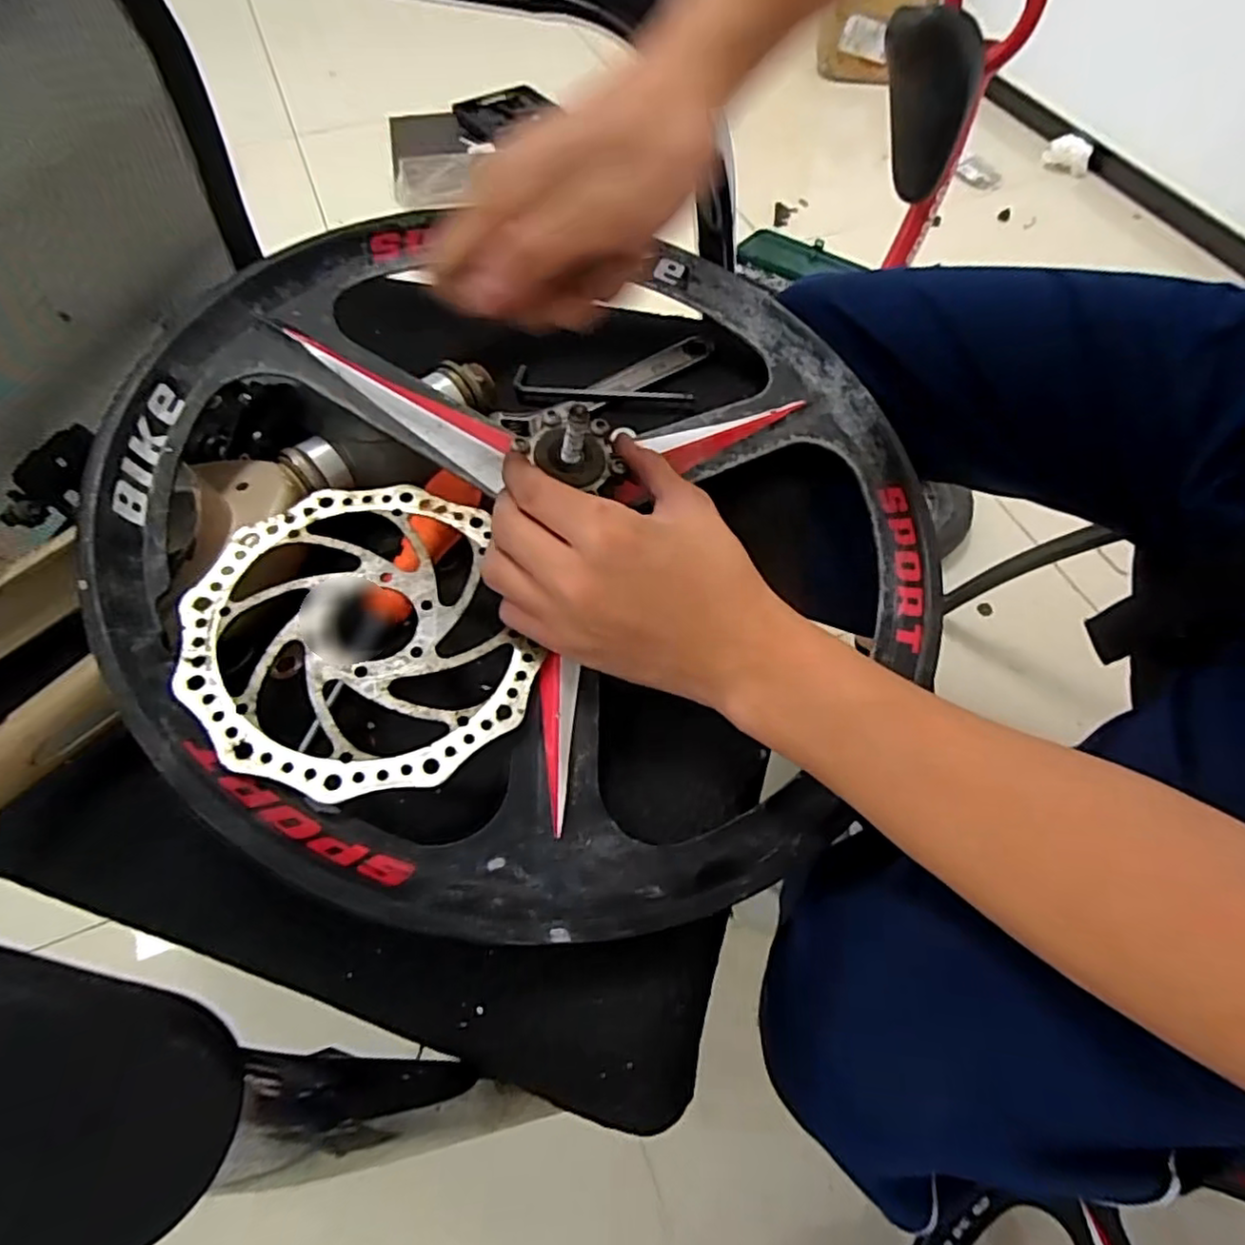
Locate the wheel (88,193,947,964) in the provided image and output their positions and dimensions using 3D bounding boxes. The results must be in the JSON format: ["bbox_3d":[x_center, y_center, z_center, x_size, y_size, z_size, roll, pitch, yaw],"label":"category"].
[{"bbox_3d":[-0.027,-0.055,0.337,0.396,0.089,0.380,1,60,-1],"label":"wheel"}]

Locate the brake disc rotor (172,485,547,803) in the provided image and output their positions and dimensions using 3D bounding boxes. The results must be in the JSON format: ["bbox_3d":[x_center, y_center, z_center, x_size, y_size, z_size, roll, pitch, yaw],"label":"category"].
[{"bbox_3d":[-0.115,0.002,0.293,0.139,0.004,0.149,-7,63,-14],"label":"brake disc rotor"}]

